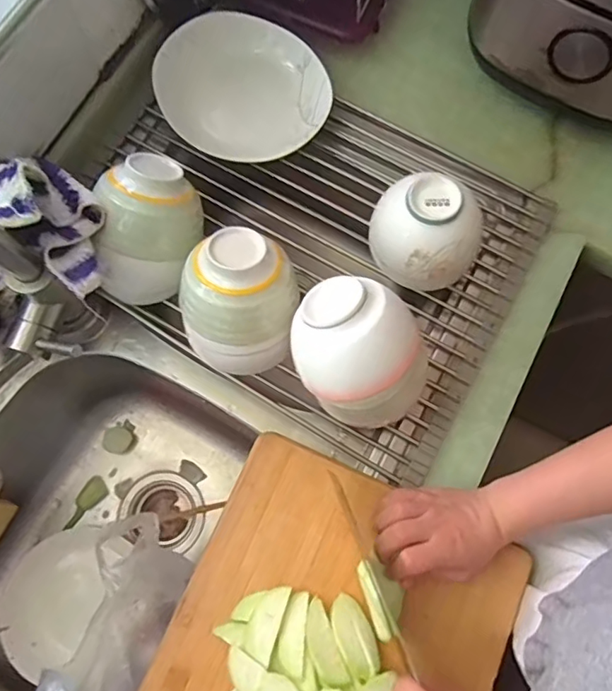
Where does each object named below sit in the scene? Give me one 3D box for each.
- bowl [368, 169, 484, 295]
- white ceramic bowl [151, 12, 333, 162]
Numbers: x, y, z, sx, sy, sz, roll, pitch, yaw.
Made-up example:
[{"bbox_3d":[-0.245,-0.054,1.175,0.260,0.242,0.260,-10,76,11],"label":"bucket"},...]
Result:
[{"bbox_3d":[0.119,-0.115,0.551,0.104,0.084,0.093,20,76,4],"label":"bowl"},{"bbox_3d":[-0.063,-0.277,0.601,0.176,0.058,0.162,0,75,-2],"label":"white ceramic bowl"}]

